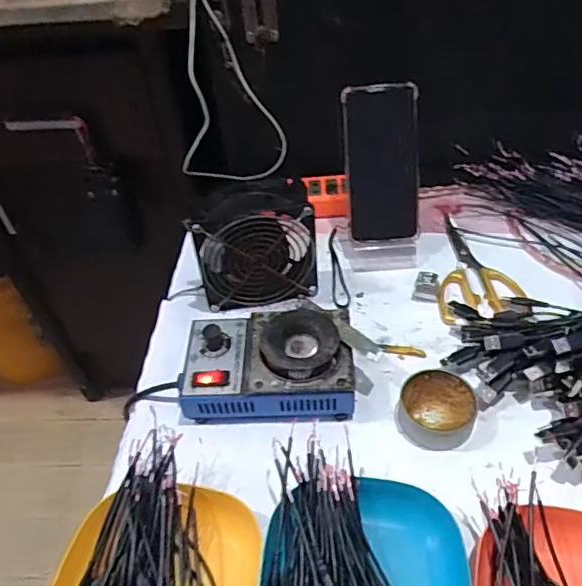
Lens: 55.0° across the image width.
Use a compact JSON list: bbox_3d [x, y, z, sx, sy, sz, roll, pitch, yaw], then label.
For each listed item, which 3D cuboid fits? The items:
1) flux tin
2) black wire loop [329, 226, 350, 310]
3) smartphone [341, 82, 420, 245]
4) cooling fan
[{"bbox_3d":[0.127,0.101,0.484,0.063,0.025,0.062,-3,46,3],"label":"flux tin"},{"bbox_3d":[0.052,-0.029,0.636,0.017,0.013,0.125,-4,46,2],"label":"black wire loop"},{"bbox_3d":[0.101,-0.139,0.613,0.076,0.167,0.008,-4,14,2],"label":"smartphone"},{"bbox_3d":[-0.035,-0.046,0.577,0.119,0.115,0.056,-7,46,0],"label":"cooling fan"}]

